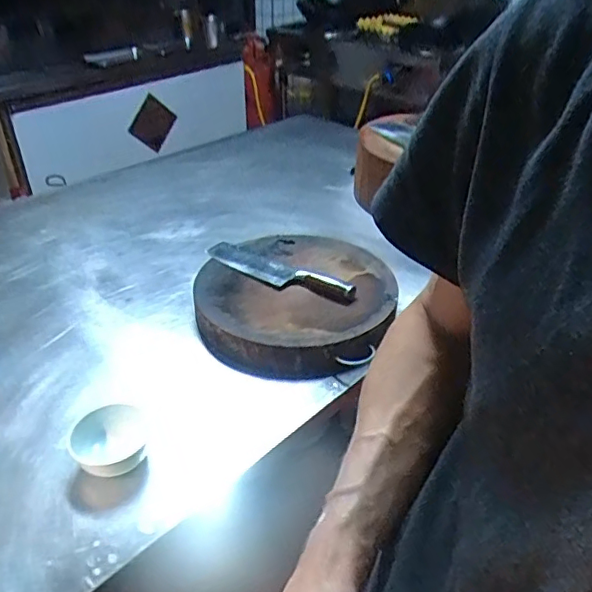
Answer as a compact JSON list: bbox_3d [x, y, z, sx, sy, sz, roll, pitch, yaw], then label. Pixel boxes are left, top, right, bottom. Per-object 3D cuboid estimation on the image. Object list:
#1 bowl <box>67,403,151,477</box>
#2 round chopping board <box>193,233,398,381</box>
[{"bbox_3d":[-0.234,0.189,0.715,0.097,0.046,0.099,0,34,0],"label":"bowl"},{"bbox_3d":[-0.003,-0.011,1.001,0.337,0.048,0.391,-1,34,-3],"label":"round chopping board"}]

